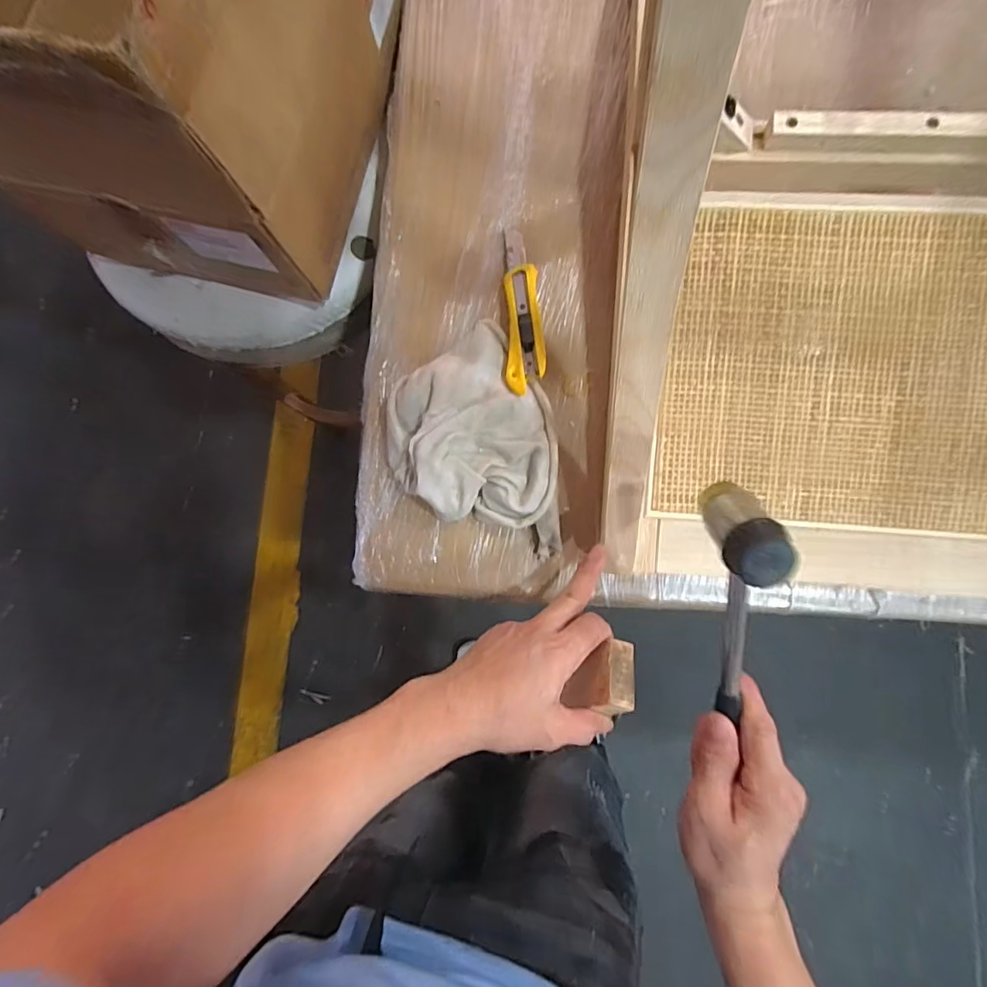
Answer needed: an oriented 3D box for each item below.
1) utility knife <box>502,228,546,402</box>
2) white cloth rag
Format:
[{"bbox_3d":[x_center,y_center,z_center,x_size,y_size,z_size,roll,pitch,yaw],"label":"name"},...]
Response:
[{"bbox_3d":[0.030,-0.180,0.512,0.036,0.021,0.173,-2,81,5],"label":"utility knife"},{"bbox_3d":[-0.021,-0.058,0.493,0.157,0.053,0.212,-1,81,5],"label":"white cloth rag"}]

